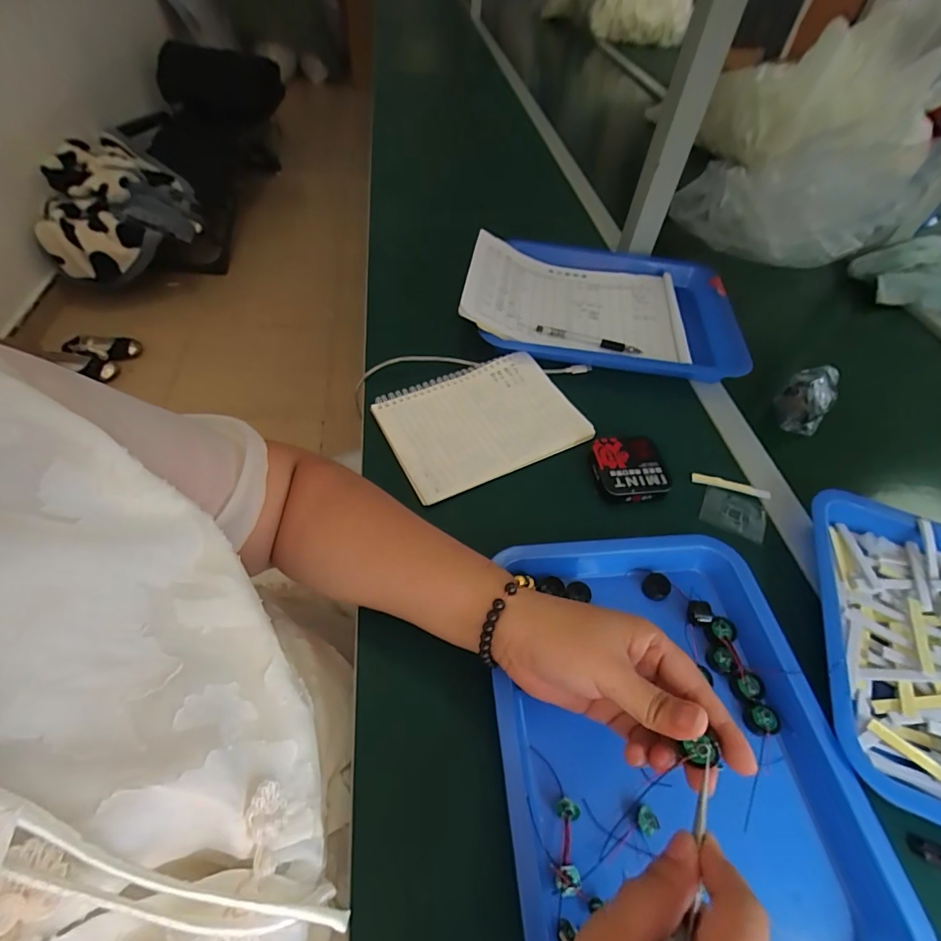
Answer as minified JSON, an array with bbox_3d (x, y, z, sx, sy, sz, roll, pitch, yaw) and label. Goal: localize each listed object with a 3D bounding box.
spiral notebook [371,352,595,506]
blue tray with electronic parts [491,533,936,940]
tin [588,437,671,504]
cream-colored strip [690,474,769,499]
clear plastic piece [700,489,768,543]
[{"bbox_3d":[0.012,-0.057,0.495,0.201,0.011,0.143,-22,57,-16],"label":"spiral notebook"},{"bbox_3d":[0.133,0.179,0.320,0.222,0.033,0.278,-3,54,-3],"label":"blue tray with electronic parts"},{"bbox_3d":[0.158,-0.003,0.461,0.071,0.019,0.066,-5,54,-5],"label":"tin"},{"bbox_3d":[0.267,0.015,0.467,0.078,0.004,0.012,11,54,7],"label":"cream-colored strip"},{"bbox_3d":[0.258,0.038,0.450,0.056,0.004,0.050,24,57,15],"label":"clear plastic piece"}]

